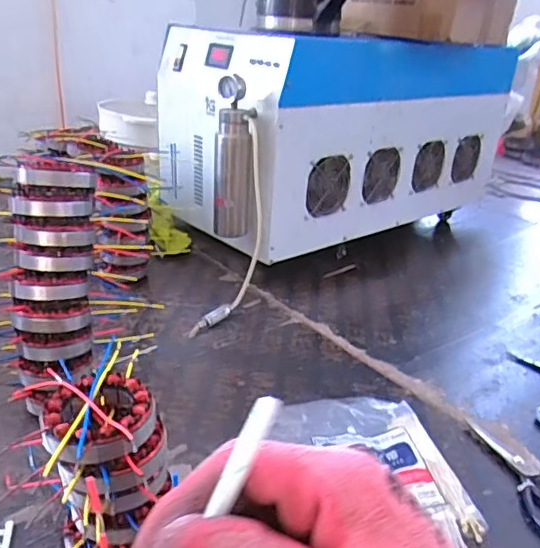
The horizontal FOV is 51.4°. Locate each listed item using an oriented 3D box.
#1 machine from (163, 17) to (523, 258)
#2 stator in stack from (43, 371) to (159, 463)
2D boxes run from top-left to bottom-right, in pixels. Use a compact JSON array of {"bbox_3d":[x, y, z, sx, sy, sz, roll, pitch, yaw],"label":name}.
[{"bbox_3d":[0.180,-0.315,1.234,0.795,0.378,0.346,-12,31,-33],"label":"machine"},{"bbox_3d":[-0.135,0.114,0.447,0.084,0.031,0.099,0,26,-11],"label":"stator in stack"}]

